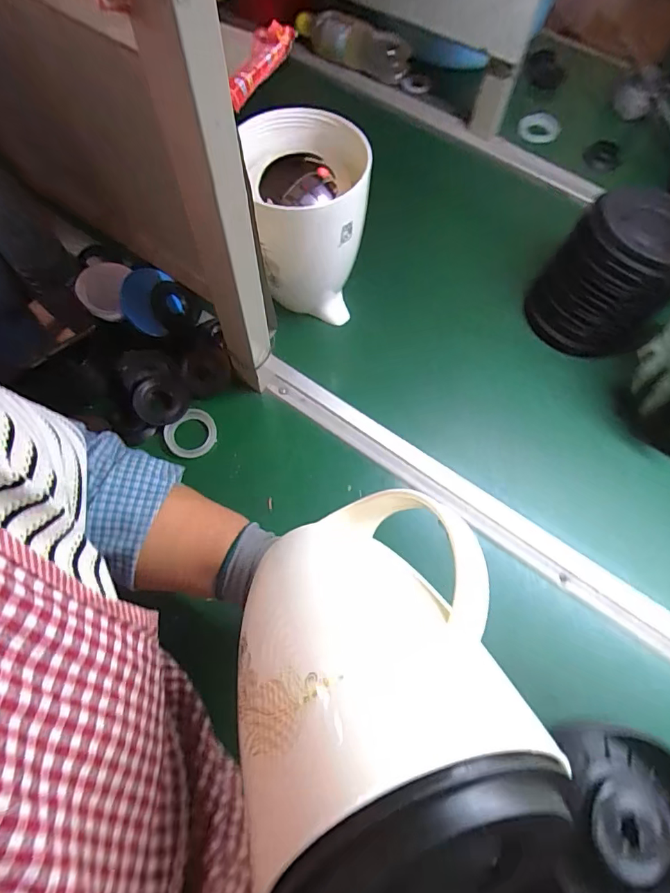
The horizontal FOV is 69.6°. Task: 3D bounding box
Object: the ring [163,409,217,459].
[{"bbox_3d":[-0.161,-0.013,0.543,0.057,0.006,0.050,-41,90,-15],"label":"ring"}]

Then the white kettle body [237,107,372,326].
[{"bbox_3d":[-0.029,-0.239,0.532,0.119,0.180,0.124,-7,67,-5],"label":"white kettle body"}]

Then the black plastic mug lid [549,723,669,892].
[{"bbox_3d":[0.235,0.302,0.375,0.124,0.031,0.137,20,67,6],"label":"black plastic mug lid"}]

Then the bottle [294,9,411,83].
[{"bbox_3d":[0.025,-0.556,0.662,0.160,0.067,0.043,12,66,-12],"label":"bottle"}]

